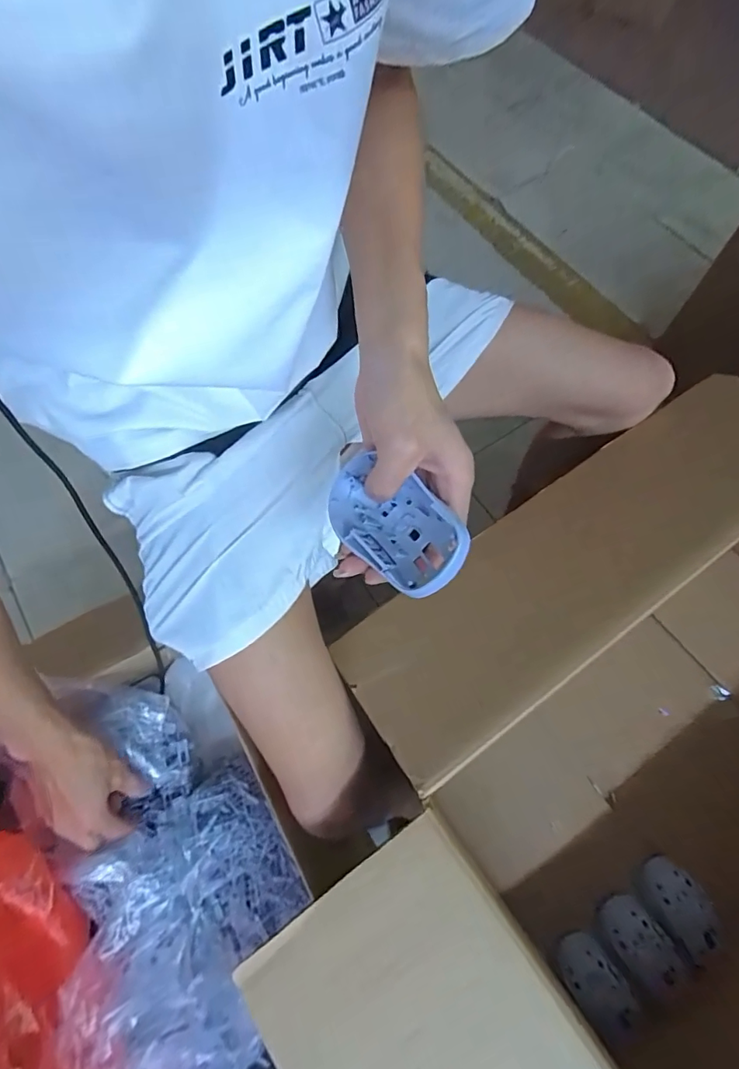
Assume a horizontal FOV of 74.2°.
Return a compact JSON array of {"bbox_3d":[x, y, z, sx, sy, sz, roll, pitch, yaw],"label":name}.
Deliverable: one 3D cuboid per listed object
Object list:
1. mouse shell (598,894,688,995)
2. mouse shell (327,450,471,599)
[{"bbox_3d":[0.308,0.465,0.556,0.058,0.034,0.094,-30,71,-9],"label":"mouse shell"},{"bbox_3d":[0.017,-0.008,0.319,0.105,0.026,0.060,42,99,23],"label":"mouse shell"}]

